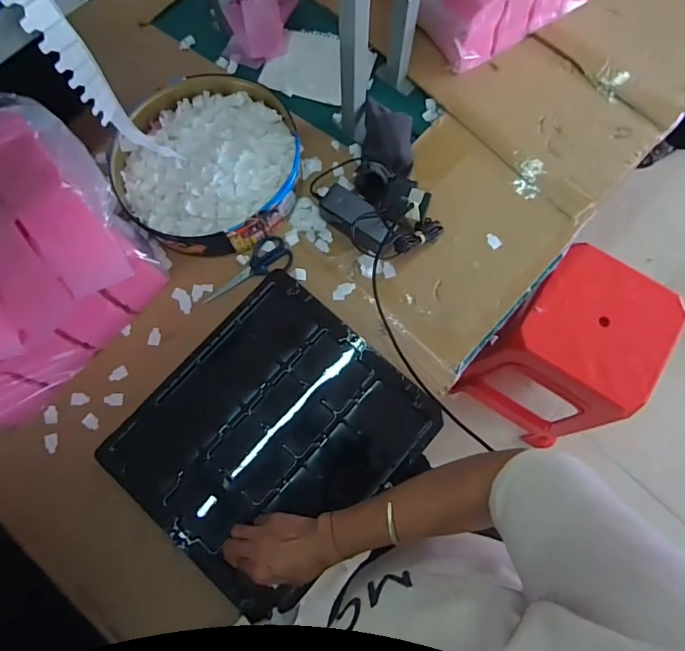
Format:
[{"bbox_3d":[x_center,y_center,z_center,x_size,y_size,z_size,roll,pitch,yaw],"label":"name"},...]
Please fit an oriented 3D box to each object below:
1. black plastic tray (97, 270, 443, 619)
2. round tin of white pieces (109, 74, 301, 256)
[{"bbox_3d":[-0.092,0.159,0.648,0.336,0.056,0.370,42,79,10],"label":"black plastic tray"},{"bbox_3d":[-0.214,-0.265,0.756,0.282,0.069,0.299,0,76,0],"label":"round tin of white pieces"}]

